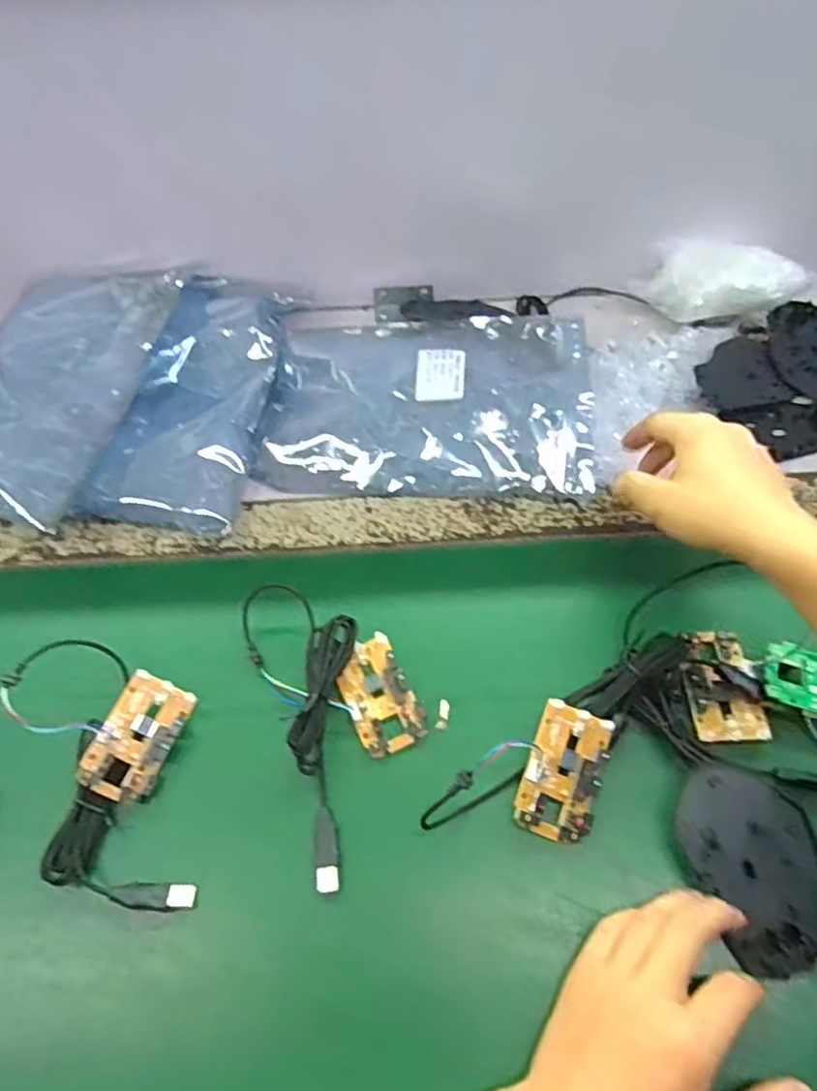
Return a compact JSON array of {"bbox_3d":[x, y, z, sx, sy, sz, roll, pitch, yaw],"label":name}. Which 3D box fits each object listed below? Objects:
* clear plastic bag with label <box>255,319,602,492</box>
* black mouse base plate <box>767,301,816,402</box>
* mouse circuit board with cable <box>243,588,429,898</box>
[{"bbox_3d":[0.015,-0.131,0.581,0.271,0.035,0.182,2,61,4],"label":"clear plastic bag with label"},{"bbox_3d":[0.365,-0.172,0.606,0.073,0.011,0.111,-11,61,-4],"label":"black mouse base plate"},{"bbox_3d":[-0.045,0.104,0.449,0.095,0.026,0.195,-21,62,-9],"label":"mouse circuit board with cable"}]

